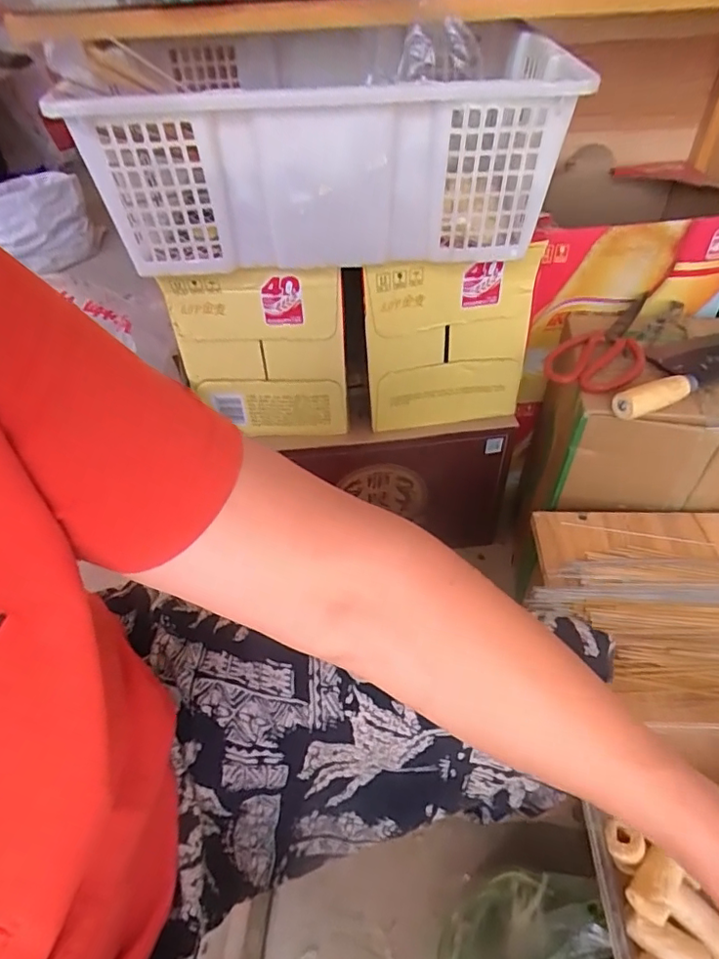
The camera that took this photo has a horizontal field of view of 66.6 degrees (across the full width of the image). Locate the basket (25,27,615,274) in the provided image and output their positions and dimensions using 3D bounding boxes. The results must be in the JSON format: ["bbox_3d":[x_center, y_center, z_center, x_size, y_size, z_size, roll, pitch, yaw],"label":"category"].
[{"bbox_3d":[-0.028,-0.369,0.597,0.436,0.163,0.302,-1,48,3],"label":"basket"}]

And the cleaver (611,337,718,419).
[{"bbox_3d":[0.383,-0.132,0.623,0.263,0.033,0.080,-20,50,-15],"label":"cleaver"}]

